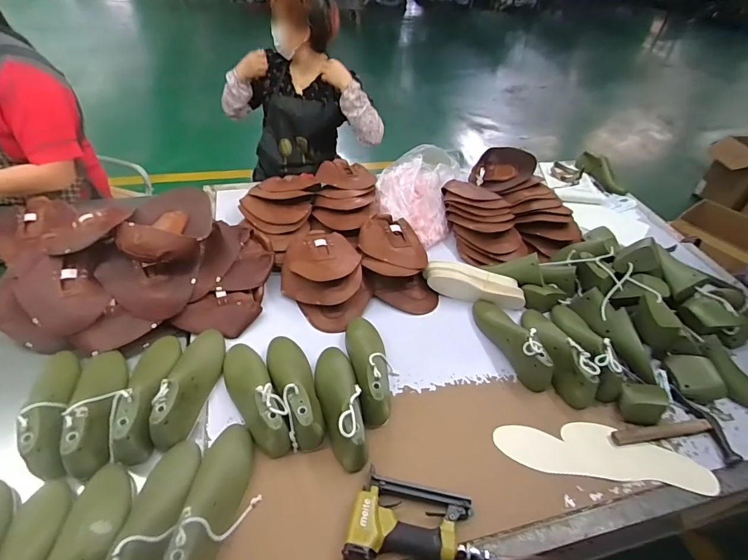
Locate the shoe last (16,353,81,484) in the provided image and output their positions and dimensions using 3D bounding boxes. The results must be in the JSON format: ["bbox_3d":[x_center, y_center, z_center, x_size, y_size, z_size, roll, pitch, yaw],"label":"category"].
[{"bbox_3d":[-0.590,0.229,0.747,0.089,0.105,0.260,-15,41,-17],"label":"shoe last"}]

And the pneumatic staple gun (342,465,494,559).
[{"bbox_3d":[0.070,0.381,0.657,0.228,0.039,0.132,6,44,0],"label":"pneumatic staple gun"}]

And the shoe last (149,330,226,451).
[{"bbox_3d":[-0.357,0.192,0.801,0.078,0.102,0.256,7,36,0],"label":"shoe last"}]

